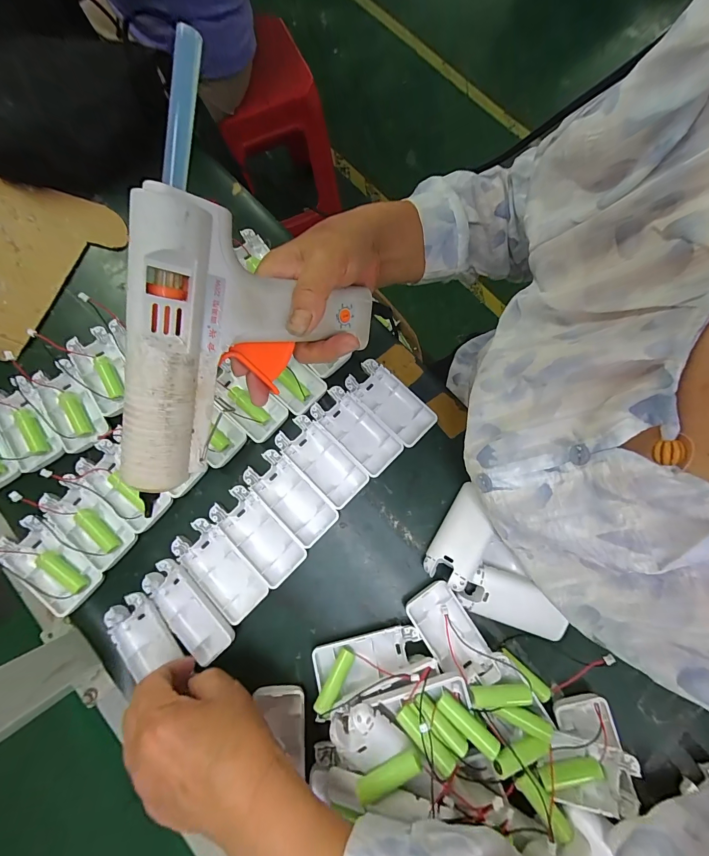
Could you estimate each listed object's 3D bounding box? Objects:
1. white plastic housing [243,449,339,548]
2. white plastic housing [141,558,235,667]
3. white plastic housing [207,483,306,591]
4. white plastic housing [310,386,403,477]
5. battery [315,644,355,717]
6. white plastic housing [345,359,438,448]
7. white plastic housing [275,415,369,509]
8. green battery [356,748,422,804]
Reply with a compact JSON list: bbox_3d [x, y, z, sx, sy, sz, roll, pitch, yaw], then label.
[{"bbox_3d":[-0.061,0.065,0.341,0.044,0.010,0.092,-44,81,-9],"label":"white plastic housing"},{"bbox_3d":[-0.149,0.163,0.316,0.040,0.015,0.094,-42,83,-8],"label":"white plastic housing"},{"bbox_3d":[-0.091,0.099,0.333,0.045,0.011,0.092,-44,84,-8],"label":"white plastic housing"},{"bbox_3d":[0.001,0.002,0.355,0.043,0.013,0.093,-44,81,-9],"label":"white plastic housing"},{"bbox_3d":[-0.016,0.215,0.302,0.013,0.012,0.051,32,59,5],"label":"battery"},{"bbox_3d":[0.037,-0.027,0.362,0.045,0.012,0.093,-44,81,-9],"label":"white plastic housing"},{"bbox_3d":[-0.032,0.032,0.350,0.092,0.014,0.042,44,80,9],"label":"white plastic housing"},{"bbox_3d":[0.024,0.252,0.256,0.051,0.016,0.013,-30,79,-7],"label":"green battery"}]

